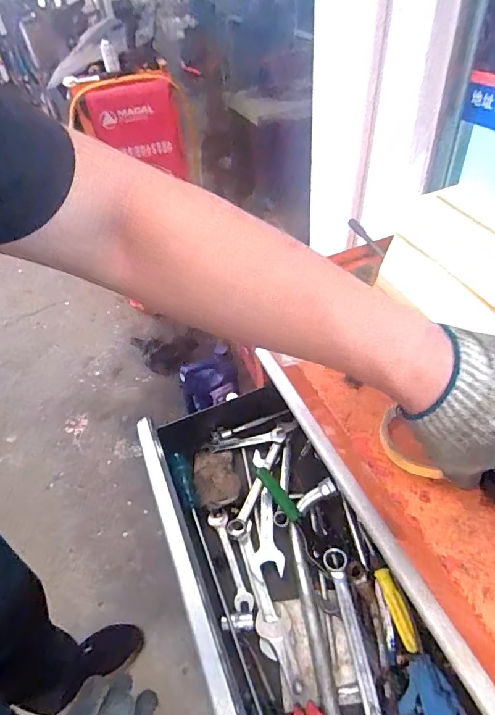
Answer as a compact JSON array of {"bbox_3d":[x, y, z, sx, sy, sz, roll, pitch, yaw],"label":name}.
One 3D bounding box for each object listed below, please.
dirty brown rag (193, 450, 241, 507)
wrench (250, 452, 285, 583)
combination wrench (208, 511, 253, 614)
[{"bbox_3d":[-0.051,0.189,0.685,0.066,0.021,0.112,-13,44,-6],"label":"dirty brown rag"},{"bbox_3d":[0.020,0.230,0.647,0.045,0.016,0.203,-7,44,0],"label":"wrench"},{"bbox_3d":[-0.025,0.283,0.598,0.027,0.009,0.147,-16,45,-9],"label":"combination wrench"}]

